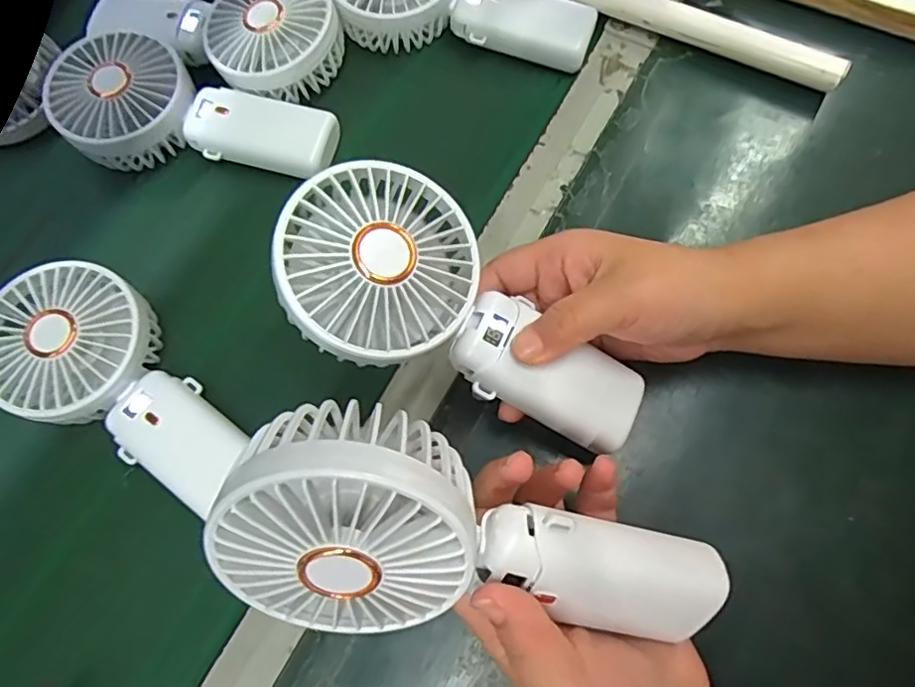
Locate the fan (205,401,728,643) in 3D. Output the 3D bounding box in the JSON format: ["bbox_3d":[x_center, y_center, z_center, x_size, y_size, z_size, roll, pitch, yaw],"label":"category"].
[{"bbox_3d":[0.001,0.080,0.221,0.172,0.044,0.091,26,111,-20],"label":"fan"}]

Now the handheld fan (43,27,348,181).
[{"bbox_3d":[-0.170,-0.142,0.384,0.174,0.035,0.080,19,76,7],"label":"handheld fan"}]

